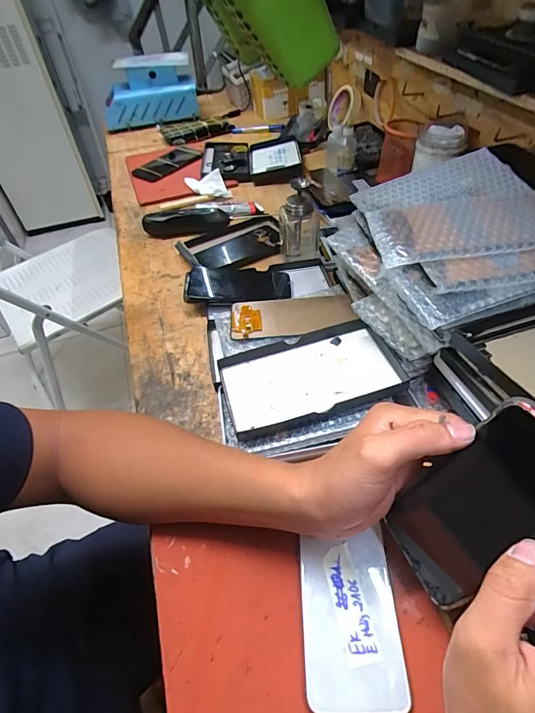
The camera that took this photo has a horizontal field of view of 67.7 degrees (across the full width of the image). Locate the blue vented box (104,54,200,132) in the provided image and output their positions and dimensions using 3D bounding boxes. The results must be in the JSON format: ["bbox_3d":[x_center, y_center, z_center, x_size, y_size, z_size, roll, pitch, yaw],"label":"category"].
[{"bbox_3d":[-0.293,-0.644,0.975,0.227,0.136,0.096,-5,50,-1],"label":"blue vented box"}]

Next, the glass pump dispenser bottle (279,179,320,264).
[{"bbox_3d":[0.047,-0.195,0.579,0.060,0.117,0.055,1,49,6],"label":"glass pump dispenser bottle"}]

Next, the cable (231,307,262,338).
[{"bbox_3d":[-0.026,-0.044,0.498,0.037,0.005,0.056,-5,48,0],"label":"cable"}]

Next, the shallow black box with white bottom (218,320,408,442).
[{"bbox_3d":[0.045,0.020,0.427,0.181,0.020,0.108,-16,52,-5],"label":"shallow black box with white bottom"}]

